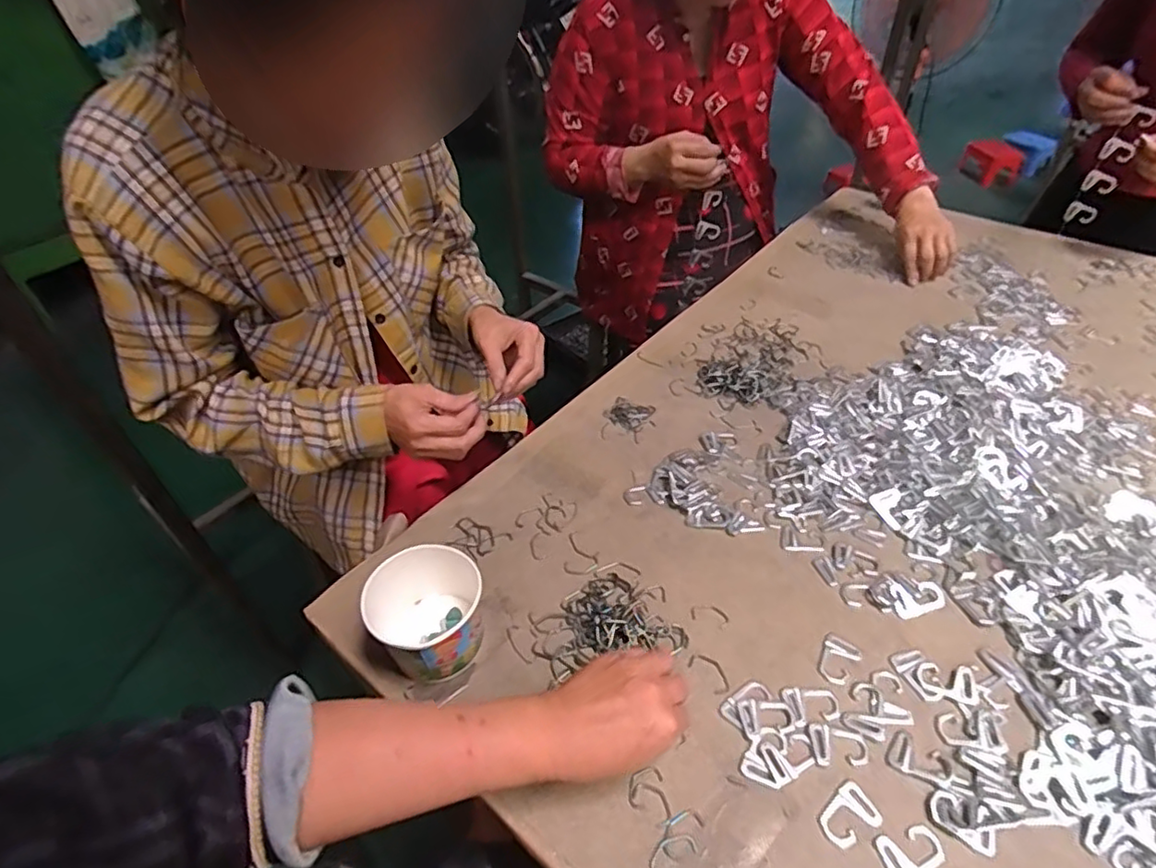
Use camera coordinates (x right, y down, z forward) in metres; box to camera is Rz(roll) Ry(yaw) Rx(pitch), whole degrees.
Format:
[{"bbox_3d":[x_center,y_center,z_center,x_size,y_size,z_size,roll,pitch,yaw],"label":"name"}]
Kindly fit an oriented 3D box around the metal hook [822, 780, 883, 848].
[{"bbox_3d":[0.185,0.262,0.425,0.042,0.004,0.029,-21,45,-18],"label":"metal hook"}]

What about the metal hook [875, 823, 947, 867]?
[{"bbox_3d":[0.221,0.278,0.406,0.041,0.004,0.031,-11,43,-8],"label":"metal hook"}]

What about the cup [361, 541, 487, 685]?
[{"bbox_3d":[-0.123,0.152,0.513,0.088,0.072,0.089,-2,43,1],"label":"cup"}]

